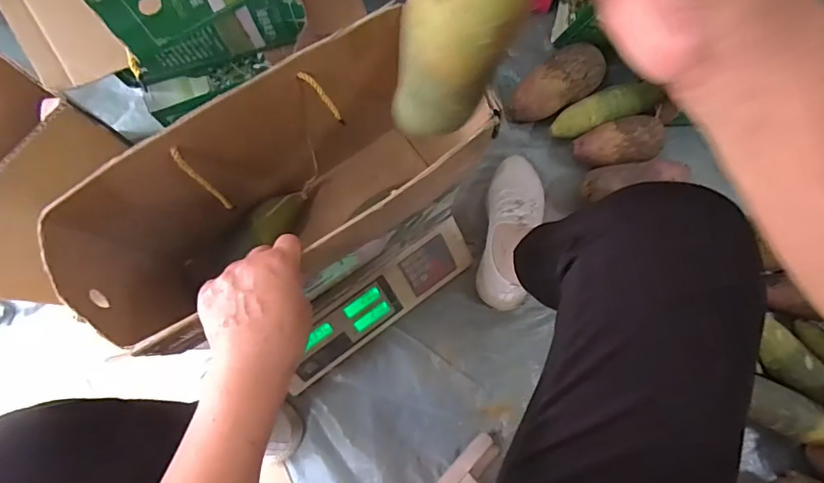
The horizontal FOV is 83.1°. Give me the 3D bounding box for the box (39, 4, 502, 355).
[{"bbox_3d":[-0.127,-0.033,0.511,0.362,0.266,0.166,-32,78,-8],"label":"box"}]

